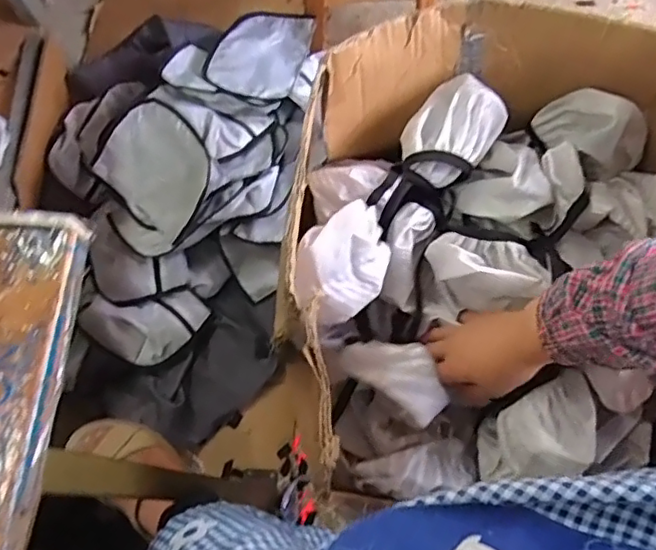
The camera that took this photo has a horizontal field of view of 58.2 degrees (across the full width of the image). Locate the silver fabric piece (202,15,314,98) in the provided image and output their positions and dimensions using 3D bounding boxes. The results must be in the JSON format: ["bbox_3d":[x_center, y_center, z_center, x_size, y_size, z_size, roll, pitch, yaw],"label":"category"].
[{"bbox_3d":[-0.129,-0.400,1.068,0.169,0.023,0.230,10,54,4],"label":"silver fabric piece"}]

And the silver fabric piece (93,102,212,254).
[{"bbox_3d":[-0.292,-0.163,0.952,0.218,0.030,0.211,37,105,16],"label":"silver fabric piece"}]

